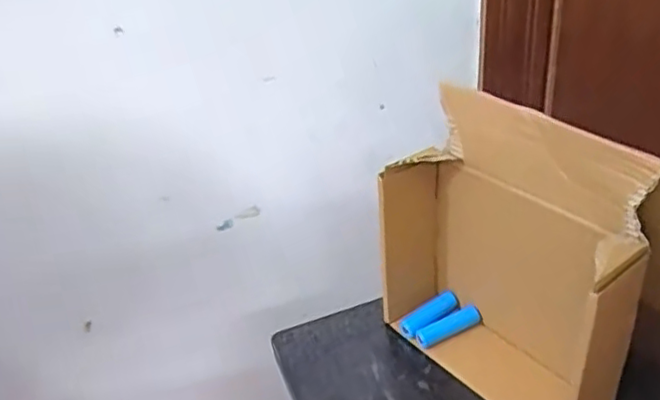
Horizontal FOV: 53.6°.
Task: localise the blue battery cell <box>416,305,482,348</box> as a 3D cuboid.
[{"bbox_3d":[0.089,0.094,0.486,0.053,0.010,0.013,-21,35,-23],"label":"blue battery cell"}]

